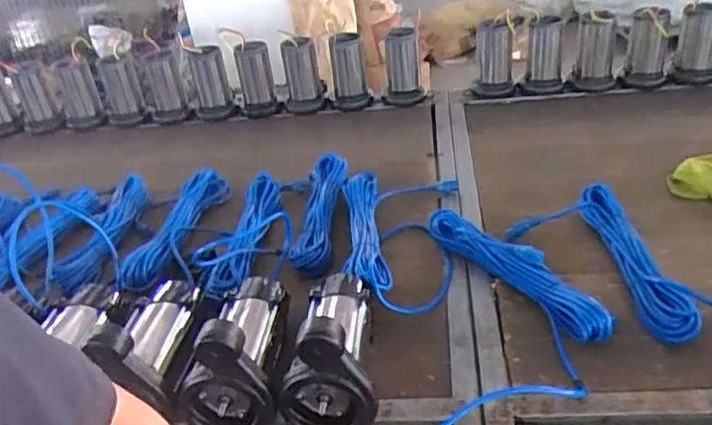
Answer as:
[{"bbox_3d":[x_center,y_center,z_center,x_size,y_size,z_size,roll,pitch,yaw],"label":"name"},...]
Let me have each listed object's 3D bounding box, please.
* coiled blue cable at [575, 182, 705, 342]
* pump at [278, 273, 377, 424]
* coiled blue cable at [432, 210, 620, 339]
[{"bbox_3d":[0.438,0.072,0.999,0.073,0.058,0.362,-5,31,3],"label":"coiled blue cable"},{"bbox_3d":[-0.031,0.158,0.852,0.112,0.167,0.241,-4,31,5],"label":"pump"},{"bbox_3d":[0.248,0.091,0.989,0.056,0.066,0.363,-23,34,-24],"label":"coiled blue cable"}]

